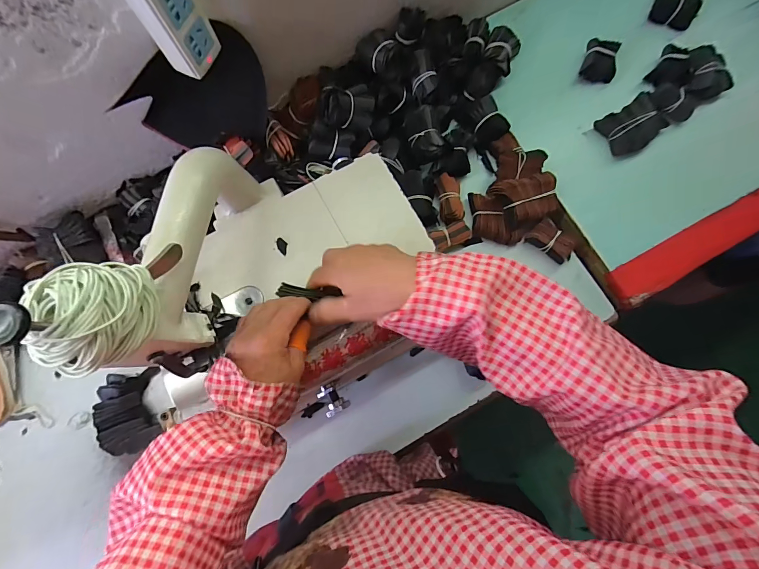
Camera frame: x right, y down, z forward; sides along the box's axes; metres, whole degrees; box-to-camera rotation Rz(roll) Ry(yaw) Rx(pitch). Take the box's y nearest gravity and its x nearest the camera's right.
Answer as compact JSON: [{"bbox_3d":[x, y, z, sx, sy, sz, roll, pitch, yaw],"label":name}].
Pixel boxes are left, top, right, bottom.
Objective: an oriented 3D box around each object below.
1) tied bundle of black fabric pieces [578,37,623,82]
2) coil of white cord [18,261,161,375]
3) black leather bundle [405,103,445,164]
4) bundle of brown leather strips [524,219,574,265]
[{"bbox_3d":[0.366,-0.370,0.584,0.054,0.025,0.062,19,81,4],"label":"tied bundle of black fabric pieces"},{"bbox_3d":[-0.183,0.021,0.228,0.055,0.051,0.070,-12,80,-1],"label":"coil of white cord"},{"bbox_3d":[0.067,-0.222,0.535,0.049,0.051,0.075,-15,80,-2],"label":"black leather bundle"},{"bbox_3d":[0.267,-0.066,0.544,0.046,0.023,0.070,-44,82,-6],"label":"bundle of brown leather strips"}]

